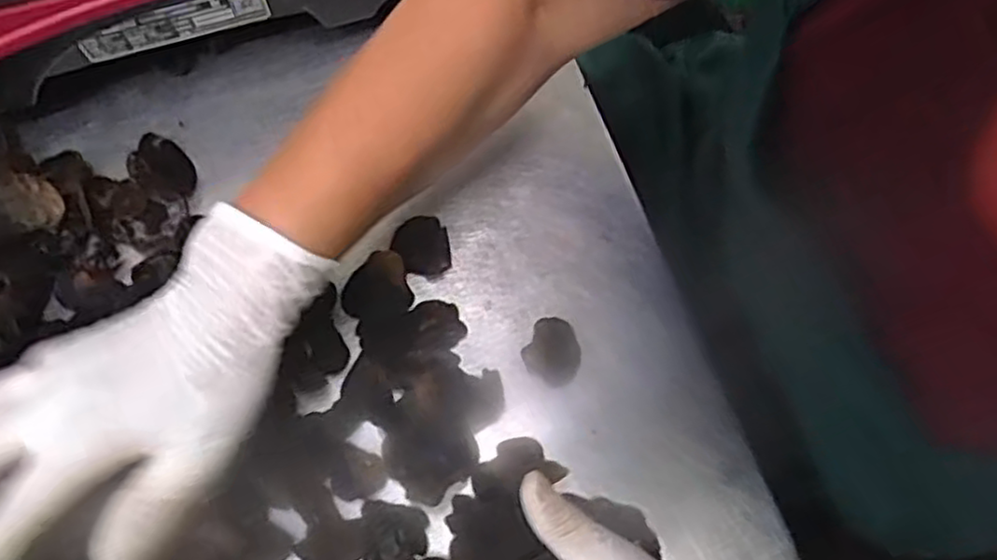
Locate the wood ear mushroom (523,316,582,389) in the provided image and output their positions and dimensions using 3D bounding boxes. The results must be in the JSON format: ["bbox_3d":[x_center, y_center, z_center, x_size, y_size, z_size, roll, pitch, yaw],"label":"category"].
[{"bbox_3d":[0.028,0.035,0.363,0.028,0.018,0.029,0,68,-1],"label":"wood ear mushroom"}]

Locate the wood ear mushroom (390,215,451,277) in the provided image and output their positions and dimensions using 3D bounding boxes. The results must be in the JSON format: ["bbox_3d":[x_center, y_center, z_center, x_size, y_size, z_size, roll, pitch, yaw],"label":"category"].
[{"bbox_3d":[-0.041,-0.019,0.391,0.029,0.005,0.033,-26,70,-11],"label":"wood ear mushroom"}]

